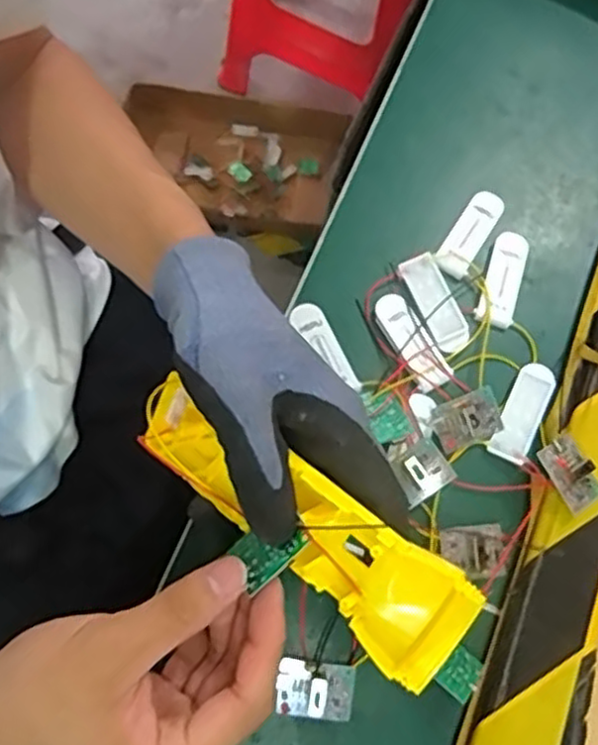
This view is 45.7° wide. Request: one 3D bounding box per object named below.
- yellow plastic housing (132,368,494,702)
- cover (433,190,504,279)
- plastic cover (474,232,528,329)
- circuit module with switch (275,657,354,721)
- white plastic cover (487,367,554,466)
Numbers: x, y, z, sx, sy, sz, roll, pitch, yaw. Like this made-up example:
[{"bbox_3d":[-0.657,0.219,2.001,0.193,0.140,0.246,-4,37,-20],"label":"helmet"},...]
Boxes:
[{"bbox_3d":[-0.003,0.059,0.301,0.167,0.027,0.049,34,116,26],"label":"yellow plastic housing"},{"bbox_3d":[0.100,-0.081,0.418,0.020,0.009,0.057,32,72,6],"label":"cover"},{"bbox_3d":[0.118,-0.054,0.412,0.021,0.010,0.059,19,71,1],"label":"plastic cover"},{"bbox_3d":[0.008,0.150,0.335,0.033,0.016,0.024,11,71,-1],"label":"circuit module with switch"},{"bbox_3d":[0.122,0.021,0.386,0.021,0.004,0.056,28,72,4],"label":"white plastic cover"}]

